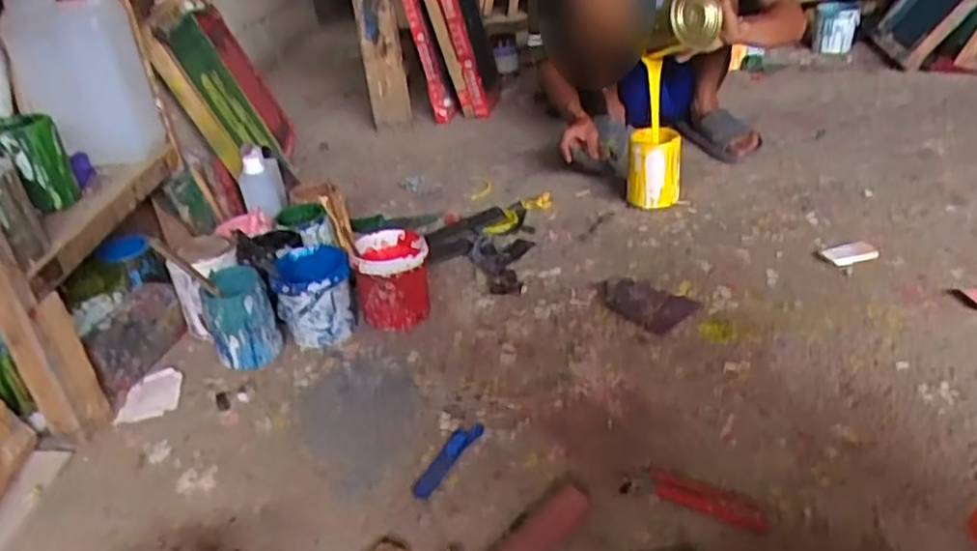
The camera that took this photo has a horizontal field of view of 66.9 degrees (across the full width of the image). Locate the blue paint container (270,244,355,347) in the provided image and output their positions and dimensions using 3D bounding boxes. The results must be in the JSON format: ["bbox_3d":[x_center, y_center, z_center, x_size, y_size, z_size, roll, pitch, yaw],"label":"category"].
[{"bbox_3d":[-0.279,0.031,1.204,0.119,0.131,0.125,-13,30,-9],"label":"blue paint container"}]

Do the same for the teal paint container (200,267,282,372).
[{"bbox_3d":[-0.393,0.066,1.169,0.098,0.139,0.108,-21,32,-22],"label":"teal paint container"}]

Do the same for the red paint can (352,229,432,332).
[{"bbox_3d":[-0.151,0.006,1.201,0.115,0.132,0.115,-6,29,4],"label":"red paint can"}]

